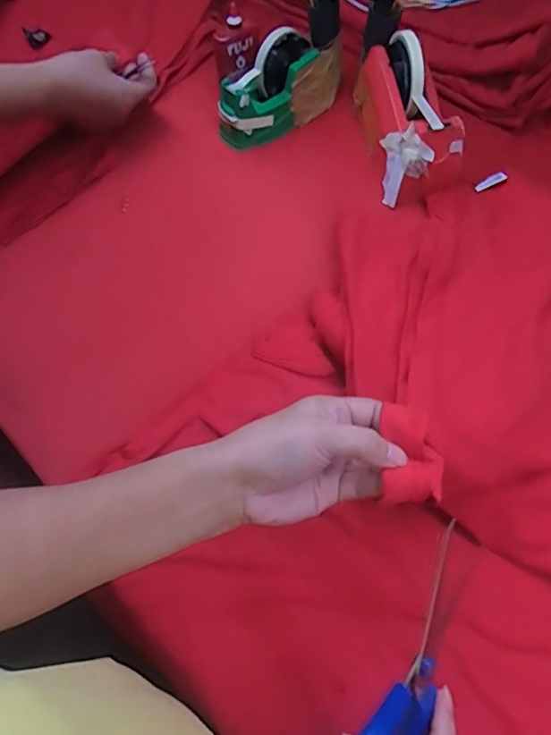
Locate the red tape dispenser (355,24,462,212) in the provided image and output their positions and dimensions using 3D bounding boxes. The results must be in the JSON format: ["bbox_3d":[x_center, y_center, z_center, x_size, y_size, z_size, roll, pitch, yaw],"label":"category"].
[{"bbox_3d":[0.157,-0.306,0.617,0.082,0.110,0.178,-6,59,-5],"label":"red tape dispenser"}]

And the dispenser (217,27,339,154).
[{"bbox_3d":[0.011,-0.362,0.670,0.181,0.092,0.058,-38,66,-22],"label":"dispenser"}]

